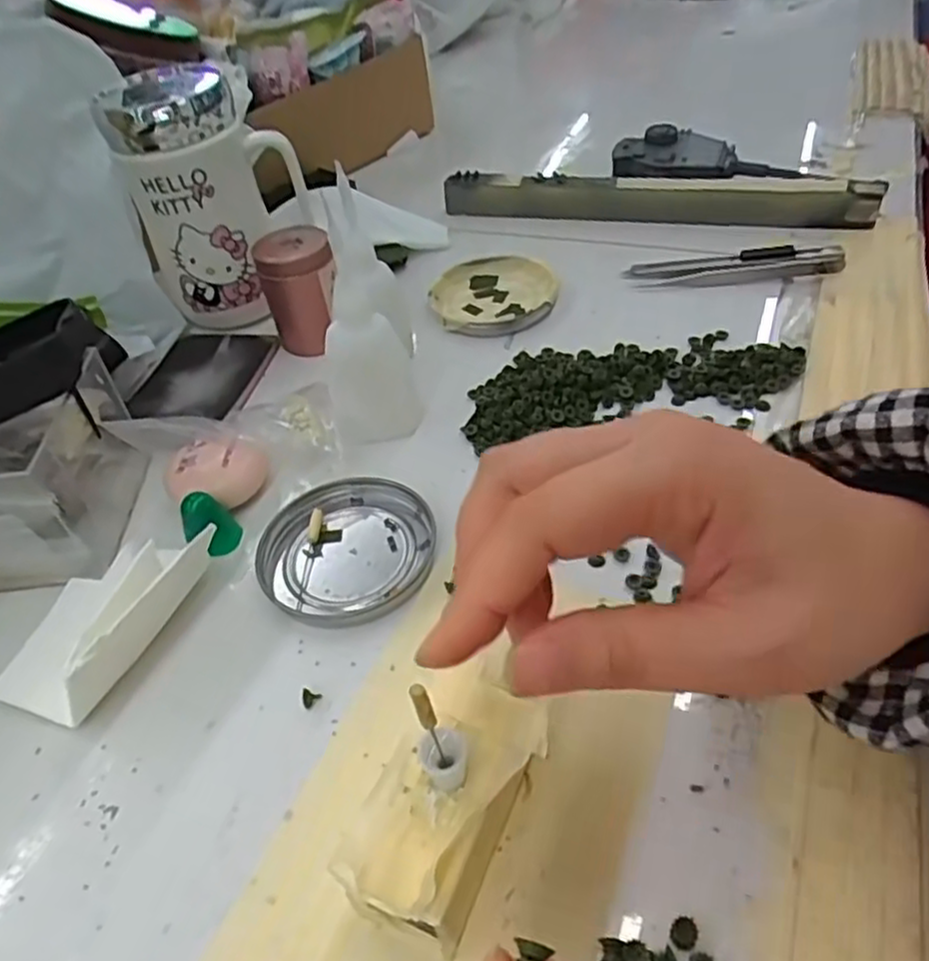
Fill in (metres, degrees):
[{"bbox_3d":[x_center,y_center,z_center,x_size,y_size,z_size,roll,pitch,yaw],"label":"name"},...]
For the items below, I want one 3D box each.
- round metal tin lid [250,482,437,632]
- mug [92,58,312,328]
[{"bbox_3d":[-0.053,0.030,0.330,0.077,0.009,0.075,-4,45,4],"label":"round metal tin lid"},{"bbox_3d":[-0.154,-0.170,0.446,0.078,0.137,0.075,15,50,21],"label":"mug"}]

